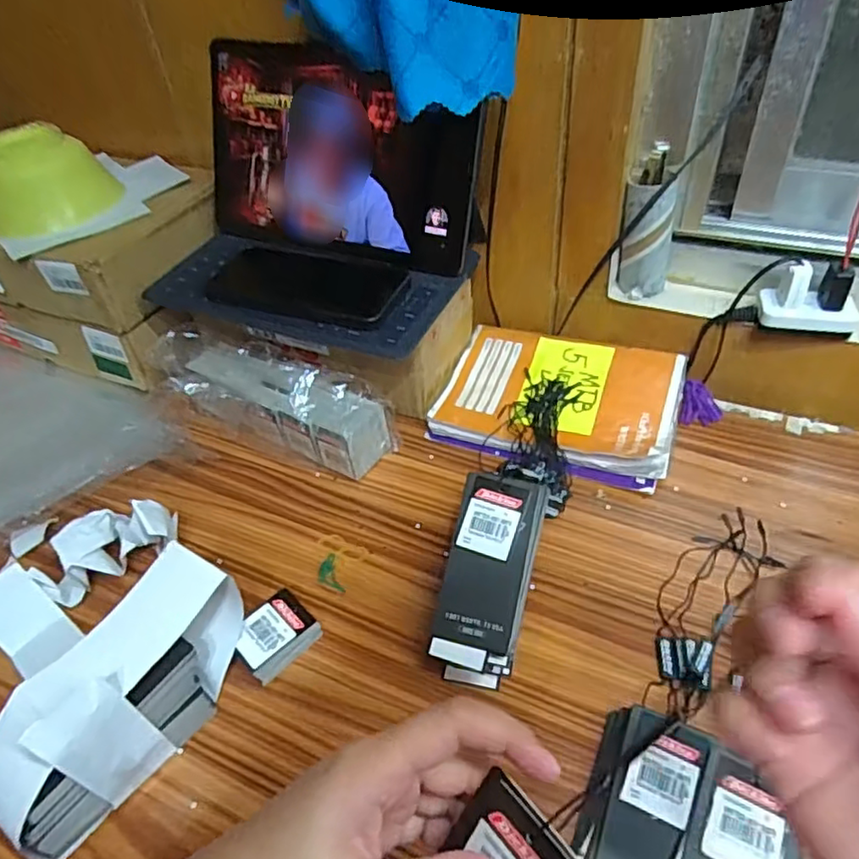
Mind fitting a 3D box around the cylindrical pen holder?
[{"bbox_3d":[0.190,-0.167,0.553,0.044,0.096,0.040,11,47,17],"label":"cylindrical pen holder"}]

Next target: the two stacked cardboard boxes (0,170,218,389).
[{"bbox_3d":[-0.361,-0.176,0.680,0.279,0.141,0.185,15,49,20],"label":"two stacked cardboard boxes"}]

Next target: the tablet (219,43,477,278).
[{"bbox_3d":[-0.084,-0.243,0.565,0.267,0.165,0.014,15,25,18],"label":"tablet"}]

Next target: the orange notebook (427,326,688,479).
[{"bbox_3d":[0.118,-0.029,0.577,0.205,0.025,0.142,12,48,17],"label":"orange notebook"}]

